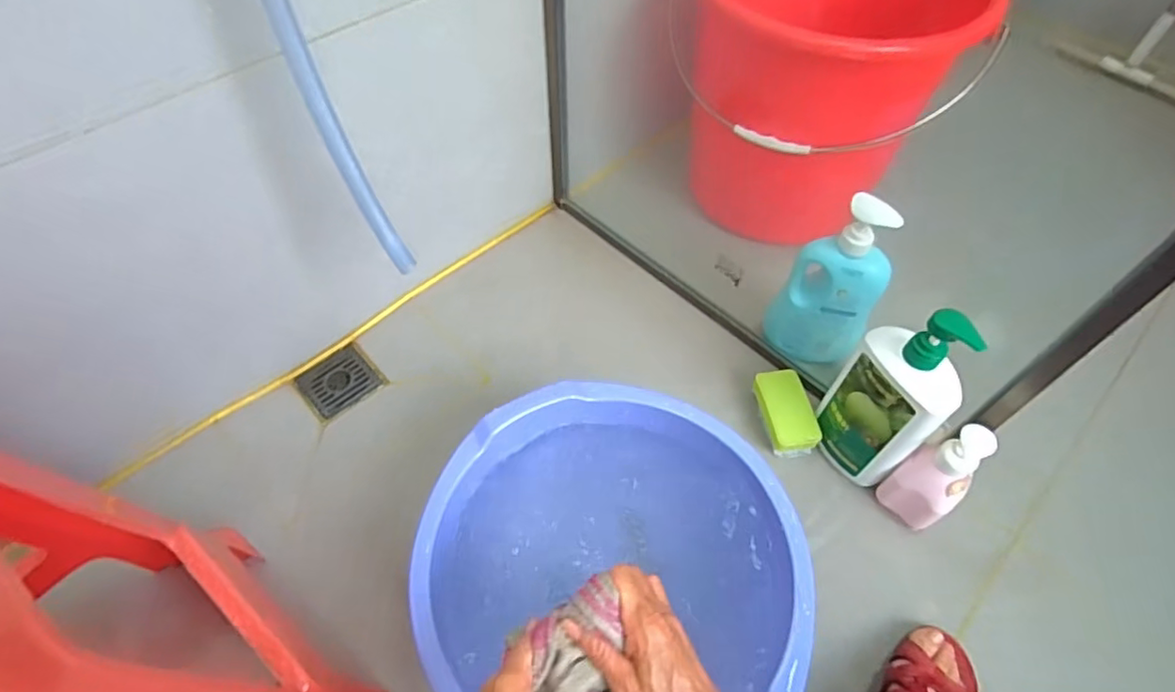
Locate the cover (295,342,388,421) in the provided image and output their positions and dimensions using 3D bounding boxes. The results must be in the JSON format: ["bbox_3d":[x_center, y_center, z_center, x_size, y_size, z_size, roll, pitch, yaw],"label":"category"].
[{"bbox_3d":[-0.342,0.049,0.835,0.095,0.009,0.089,-38,64,-24],"label":"cover"}]

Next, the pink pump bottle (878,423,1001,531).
[{"bbox_3d":[0.386,0.145,0.664,0.057,0.148,0.064,-29,60,-19],"label":"pink pump bottle"}]

